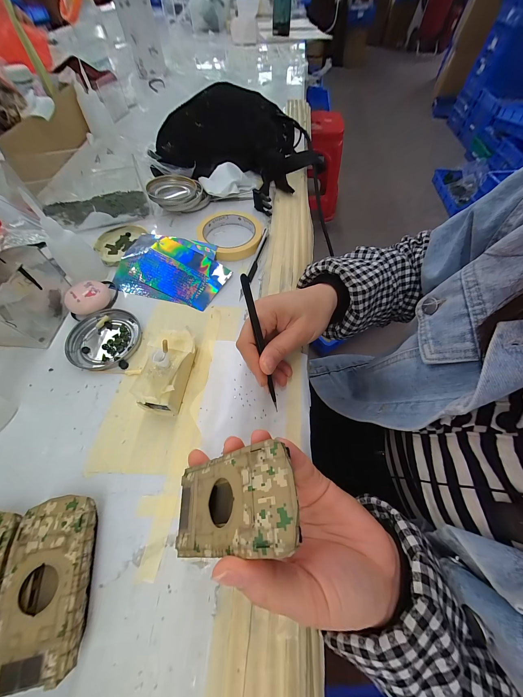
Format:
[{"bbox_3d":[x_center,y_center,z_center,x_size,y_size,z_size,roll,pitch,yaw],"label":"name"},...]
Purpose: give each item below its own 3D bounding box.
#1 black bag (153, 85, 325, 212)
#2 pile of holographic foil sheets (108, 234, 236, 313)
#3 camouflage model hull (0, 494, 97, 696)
[{"bbox_3d":[-0.029,-0.380,0.428,0.264,0.085,0.183,37,67,18],"label":"black bag"},{"bbox_3d":[-0.121,-0.113,0.326,0.149,0.015,0.103,13,62,7],"label":"pile of holographic foil sheets"},{"bbox_3d":[-0.148,0.163,0.169,0.052,0.026,0.095,-7,62,-4],"label":"camouflage model hull"}]

